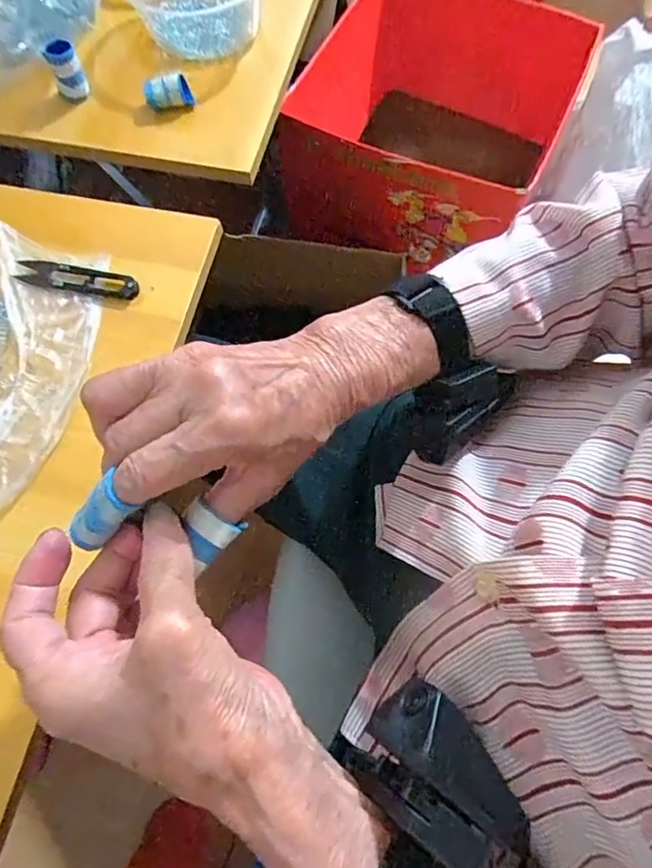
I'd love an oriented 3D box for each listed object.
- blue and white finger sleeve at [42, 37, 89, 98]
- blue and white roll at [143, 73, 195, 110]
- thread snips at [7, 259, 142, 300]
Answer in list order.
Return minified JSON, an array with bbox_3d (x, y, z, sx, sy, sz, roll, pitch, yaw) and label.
[{"bbox_3d":[-0.235,-0.331,0.471,0.027,0.044,0.020,-20,69,-8],"label":"blue and white finger sleeve"},{"bbox_3d":[-0.145,-0.314,0.474,0.041,0.021,0.018,-15,69,-7],"label":"blue and white roll"},{"bbox_3d":[-0.199,-0.125,0.412,0.099,0.010,0.022,11,68,4],"label":"thread snips"}]

